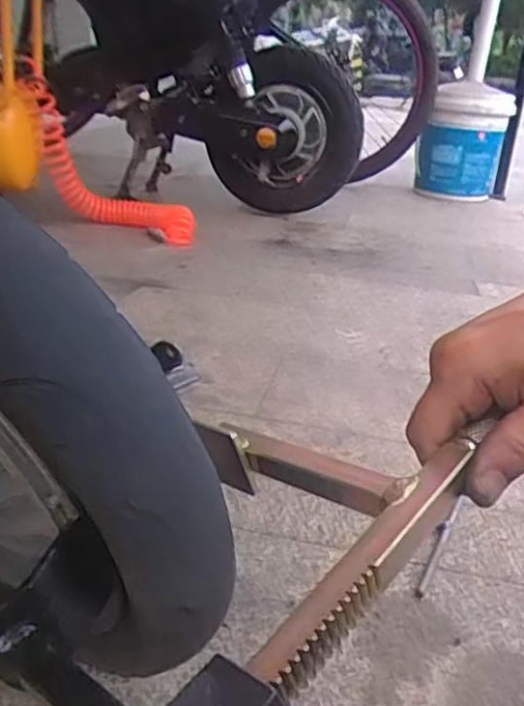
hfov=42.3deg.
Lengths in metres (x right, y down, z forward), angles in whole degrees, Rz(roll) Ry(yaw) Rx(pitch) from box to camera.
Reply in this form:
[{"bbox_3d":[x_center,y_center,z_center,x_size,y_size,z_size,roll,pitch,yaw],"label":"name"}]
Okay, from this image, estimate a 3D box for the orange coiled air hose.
[{"bbox_3d":[-0.347,-0.358,1.373,0.450,0.171,0.117,44,20,-16],"label":"orange coiled air hose"}]

